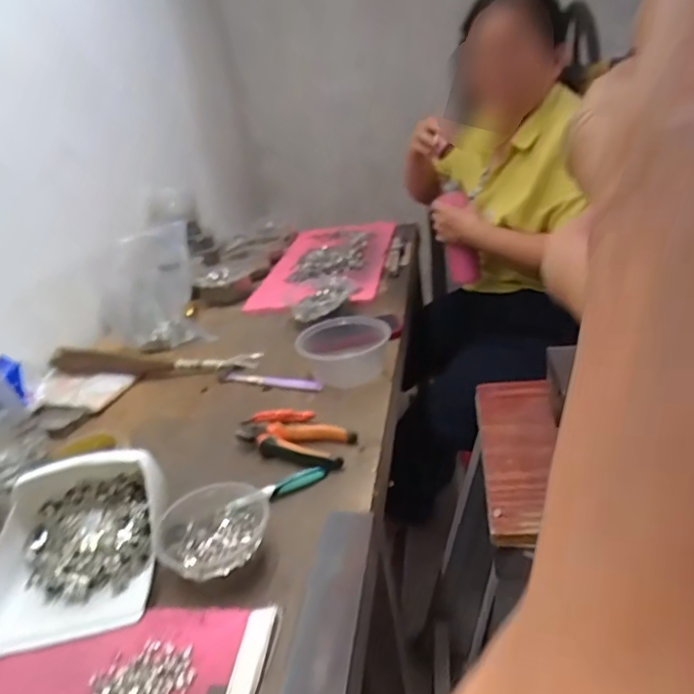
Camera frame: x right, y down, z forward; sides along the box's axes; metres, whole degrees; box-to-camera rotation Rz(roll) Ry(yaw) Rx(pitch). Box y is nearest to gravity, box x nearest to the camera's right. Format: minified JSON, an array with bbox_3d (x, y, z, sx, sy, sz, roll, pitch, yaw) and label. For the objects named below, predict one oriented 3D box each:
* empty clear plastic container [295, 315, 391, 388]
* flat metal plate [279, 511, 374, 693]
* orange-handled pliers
[{"bbox_3d":[-0.004,0.001,0.844,0.131,0.068,0.120,-7,25,6],"label":"empty clear plastic container"},{"bbox_3d":[-0.017,0.228,0.467,0.049,0.010,0.241,4,29,8],"label":"flat metal plate"},{"bbox_3d":[-0.069,0.114,0.693,0.148,0.021,0.070,2,28,24],"label":"orange-handled pliers"}]

